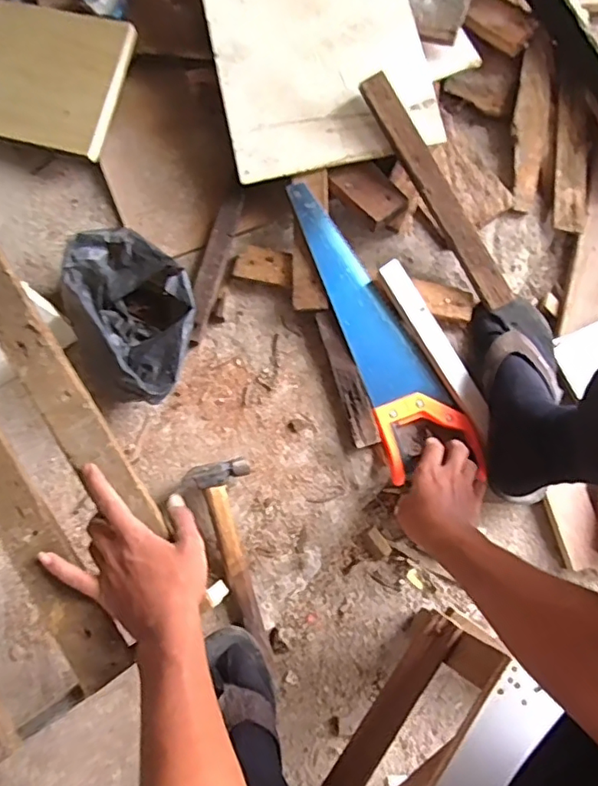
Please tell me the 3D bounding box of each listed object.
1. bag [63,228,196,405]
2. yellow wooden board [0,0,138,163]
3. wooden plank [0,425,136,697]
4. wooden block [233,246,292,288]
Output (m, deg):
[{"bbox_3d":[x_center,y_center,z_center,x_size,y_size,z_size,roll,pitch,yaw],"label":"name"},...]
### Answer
[{"bbox_3d":[-0.196,-0.101,0.701,0.137,0.100,0.224,-28,78,-7],"label":"bag"},{"bbox_3d":[-0.362,-0.444,0.795,0.238,0.020,0.197,17,87,11],"label":"yellow wooden board"},{"bbox_3d":[-0.269,0.095,0.527,0.046,0.015,0.376,-33,80,-8],"label":"wooden plank"},{"bbox_3d":[-0.045,-0.168,0.756,0.075,0.023,0.045,10,76,2],"label":"wooden block"}]

